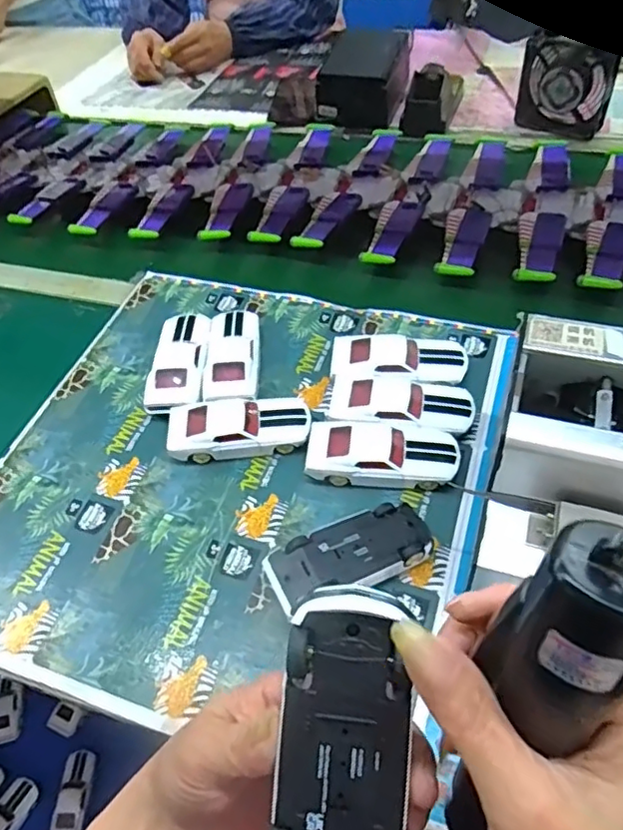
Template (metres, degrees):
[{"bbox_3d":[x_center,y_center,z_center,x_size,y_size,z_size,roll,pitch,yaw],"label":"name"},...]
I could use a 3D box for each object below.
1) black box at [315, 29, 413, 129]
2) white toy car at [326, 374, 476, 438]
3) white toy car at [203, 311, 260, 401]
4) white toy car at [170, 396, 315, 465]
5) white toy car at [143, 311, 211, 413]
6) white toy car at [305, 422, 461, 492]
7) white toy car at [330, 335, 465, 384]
[{"bbox_3d":[0.086,-0.518,0.920,0.133,0.090,0.136,12,54,15],"label":"black box"},{"bbox_3d":[0.082,-0.006,0.551,0.128,0.035,0.056,3,52,9],"label":"white toy car"},{"bbox_3d":[-0.079,-0.061,0.619,0.052,0.032,0.134,-5,51,2],"label":"white toy car"},{"bbox_3d":[-0.066,0.013,0.556,0.127,0.033,0.052,-7,51,0],"label":"white toy car"},{"bbox_3d":[-0.134,-0.054,0.618,0.055,0.034,0.132,-3,51,4],"label":"white toy car"},{"bbox_3d":[0.062,0.035,0.521,0.127,0.033,0.052,4,52,9],"label":"white toy car"},{"bbox_3d":[0.085,-0.051,0.589,0.131,0.036,0.061,1,52,7],"label":"white toy car"}]

